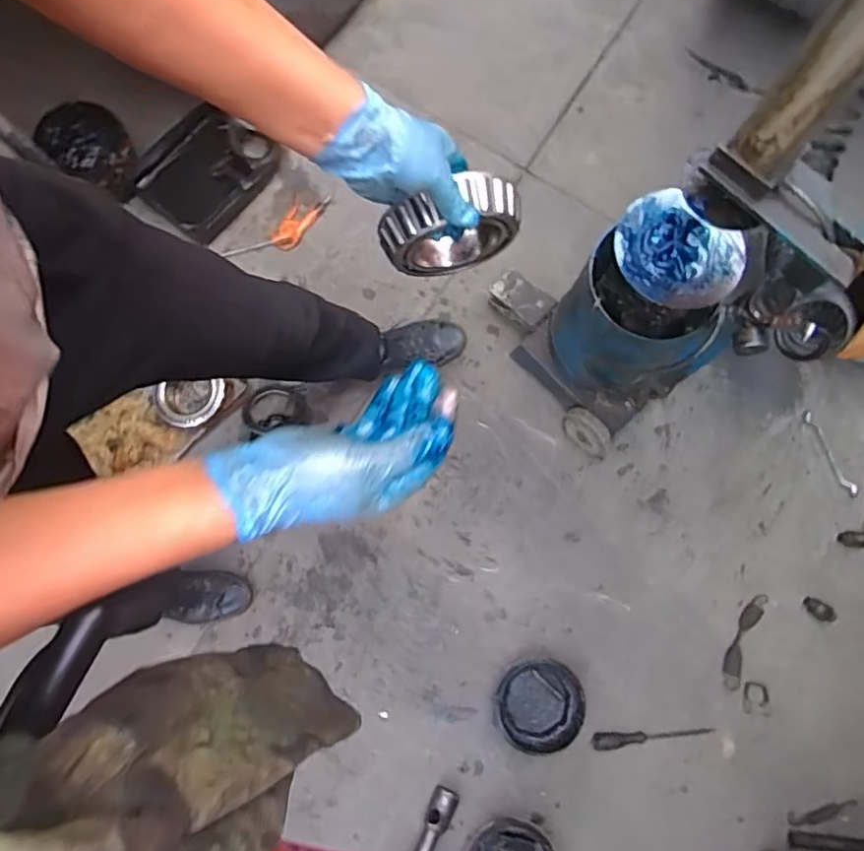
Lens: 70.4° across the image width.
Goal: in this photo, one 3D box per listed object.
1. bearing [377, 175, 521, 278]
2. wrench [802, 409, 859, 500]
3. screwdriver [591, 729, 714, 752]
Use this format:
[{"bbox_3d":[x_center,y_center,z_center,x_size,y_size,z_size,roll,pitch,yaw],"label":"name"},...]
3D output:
[{"bbox_3d":[0.018,-0.184,0.587,0.127,0.117,0.033,-15,79,-4],"label":"bearing"},{"bbox_3d":[0.830,0.059,1.278,0.023,0.015,0.192,-23,79,-5],"label":"wrench"},{"bbox_3d":[0.415,0.586,1.145,0.236,0.031,0.029,0,78,0],"label":"screwdriver"}]

